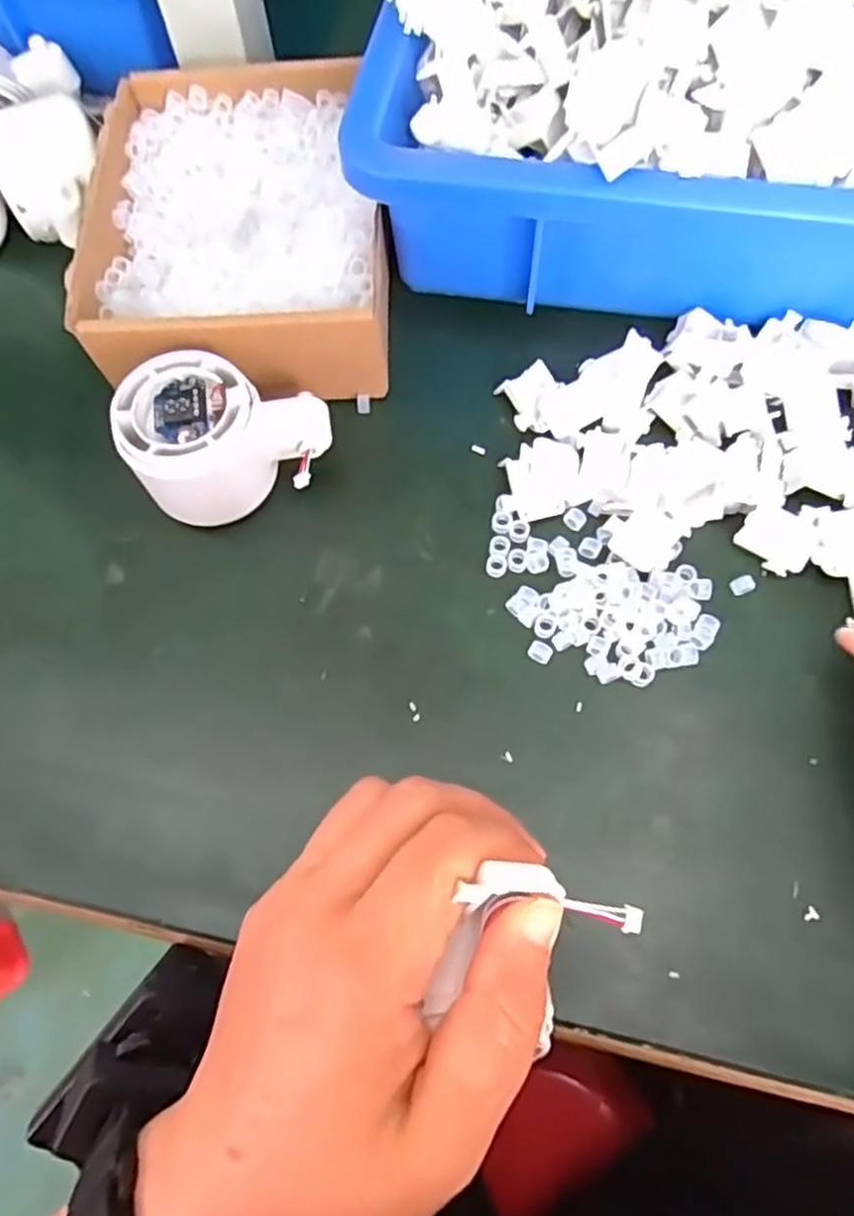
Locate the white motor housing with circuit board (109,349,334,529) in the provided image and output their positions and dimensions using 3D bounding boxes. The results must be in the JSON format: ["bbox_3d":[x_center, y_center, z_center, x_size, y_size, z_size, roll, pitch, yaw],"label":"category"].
[{"bbox_3d":[-0.085,-0.068,0.311,0.078,0.054,0.058,10,69,6],"label":"white motor housing with circuit board"}]

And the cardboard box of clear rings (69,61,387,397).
[{"bbox_3d":[-0.088,-0.185,0.358,0.135,0.054,0.184,-1,69,2],"label":"cardboard box of clear rings"}]

